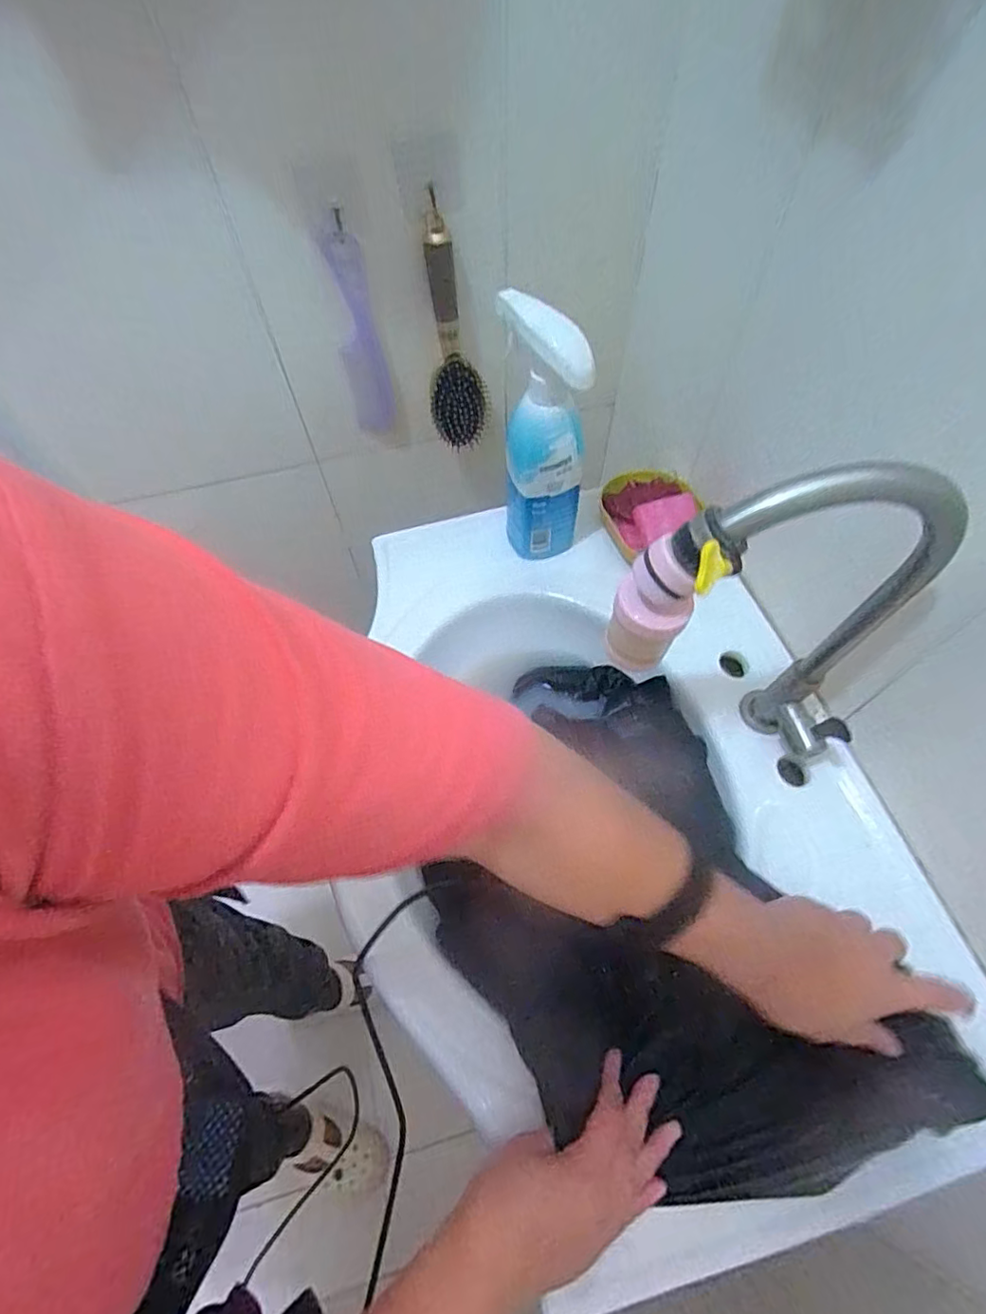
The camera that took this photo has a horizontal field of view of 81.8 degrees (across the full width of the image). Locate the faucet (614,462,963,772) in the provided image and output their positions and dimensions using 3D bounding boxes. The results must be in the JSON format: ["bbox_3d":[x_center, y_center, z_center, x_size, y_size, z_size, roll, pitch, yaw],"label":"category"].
[{"bbox_3d":[0.166,-0.003,0.376,0.184,0.281,0.055,2,61,4],"label":"faucet"}]

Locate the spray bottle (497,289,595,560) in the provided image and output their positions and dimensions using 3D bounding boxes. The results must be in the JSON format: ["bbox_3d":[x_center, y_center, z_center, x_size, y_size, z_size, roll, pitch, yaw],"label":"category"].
[{"bbox_3d":[0.044,-0.194,0.521,0.068,0.226,0.085,-6,61,-1],"label":"spray bottle"}]

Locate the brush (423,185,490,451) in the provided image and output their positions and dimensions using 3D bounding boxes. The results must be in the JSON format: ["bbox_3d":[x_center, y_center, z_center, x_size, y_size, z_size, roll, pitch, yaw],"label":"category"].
[{"bbox_3d":[-0.037,-0.333,0.610,0.060,0.227,0.053,15,63,11],"label":"brush"}]

